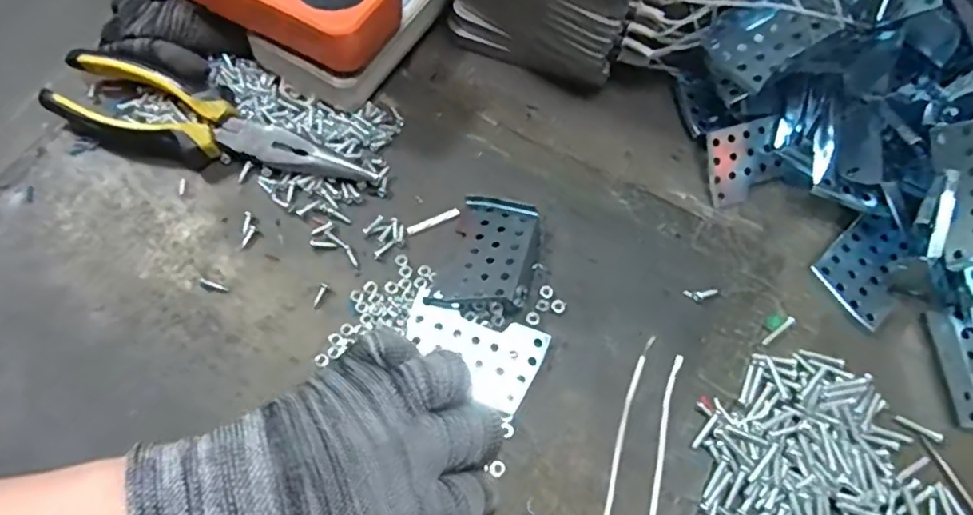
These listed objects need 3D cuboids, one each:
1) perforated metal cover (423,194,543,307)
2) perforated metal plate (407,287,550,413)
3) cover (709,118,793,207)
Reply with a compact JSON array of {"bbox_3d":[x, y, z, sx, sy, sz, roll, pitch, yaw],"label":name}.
[{"bbox_3d":[0.003,-0.002,0.325,0.049,0.021,0.071,16,66,7],"label":"perforated metal cover"},{"bbox_3d":[-0.007,0.043,0.306,0.070,0.005,0.043,29,68,5],"label":"perforated metal plate"},{"bbox_3d":[0.151,-0.056,0.358,0.049,0.008,0.043,-17,93,-11],"label":"cover"}]

